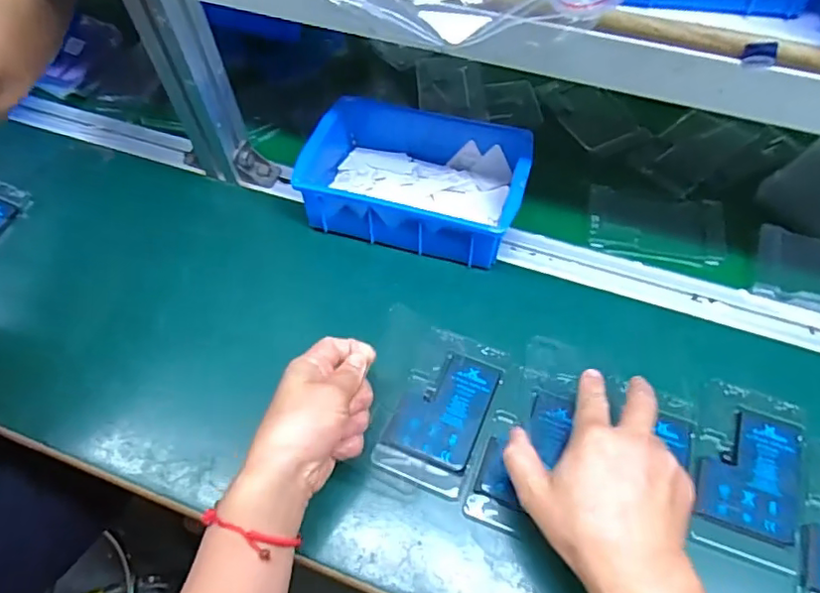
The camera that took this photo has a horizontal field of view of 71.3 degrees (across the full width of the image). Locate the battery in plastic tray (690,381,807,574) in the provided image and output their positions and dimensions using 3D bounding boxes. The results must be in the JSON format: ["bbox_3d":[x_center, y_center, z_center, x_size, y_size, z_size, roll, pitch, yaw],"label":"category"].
[{"bbox_3d":[0.254,0.129,0.425,0.074,0.004,0.126,14,59,10],"label":"battery in plastic tray"}]

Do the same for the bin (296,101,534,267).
[{"bbox_3d":[0.008,-0.116,0.554,0.199,0.064,0.146,16,59,11],"label":"bin"}]

